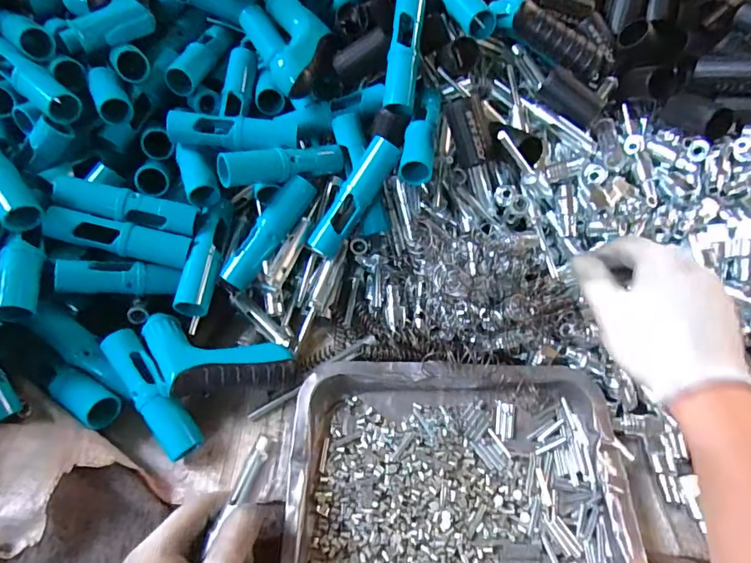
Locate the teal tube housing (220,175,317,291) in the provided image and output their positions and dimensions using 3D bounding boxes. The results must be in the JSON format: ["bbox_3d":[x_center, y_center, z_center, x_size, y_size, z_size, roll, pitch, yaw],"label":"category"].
[{"bbox_3d":[-0.103,-0.048,0.458,0.026,0.021,0.120,33,85,23],"label":"teal tube housing"}]

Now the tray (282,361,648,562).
[{"bbox_3d":[0.064,0.154,0.377,0.253,0.034,0.183,0,53,1],"label":"tray"}]

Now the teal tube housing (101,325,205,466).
[{"bbox_3d":[-0.189,0.093,0.403,0.028,0.029,0.120,-33,83,-23],"label":"teal tube housing"}]

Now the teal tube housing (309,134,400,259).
[{"bbox_3d":[-0.021,-0.079,0.453,0.026,0.022,0.121,37,97,25],"label":"teal tube housing"}]

